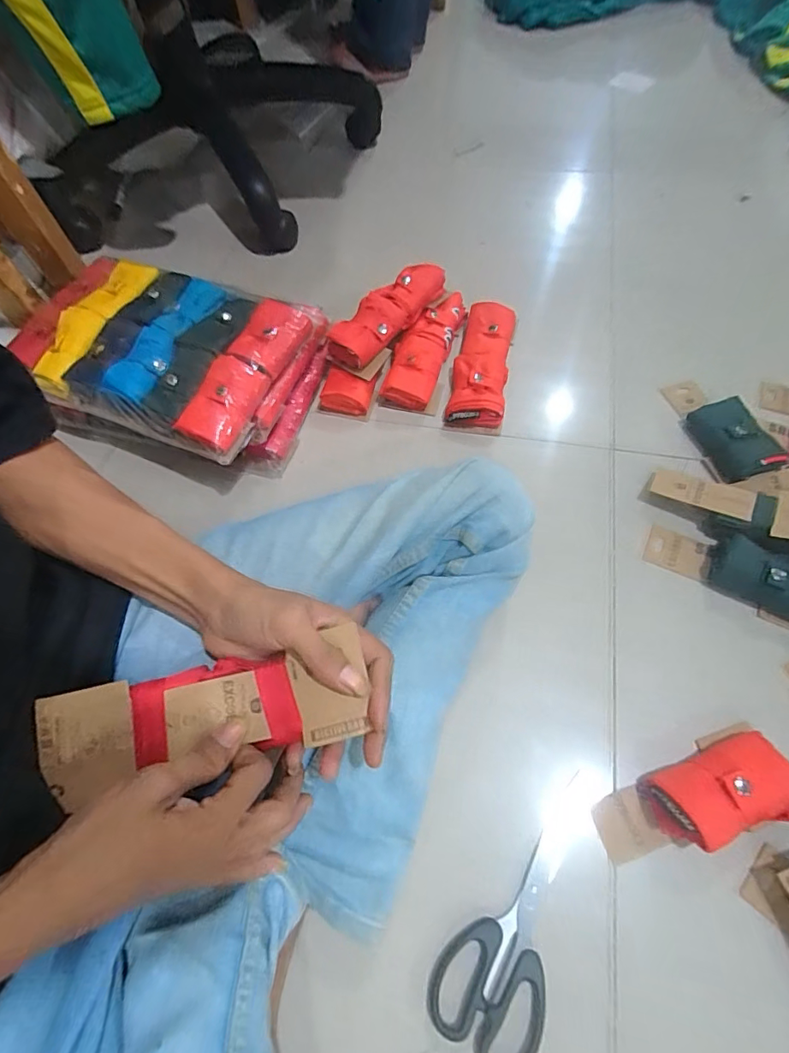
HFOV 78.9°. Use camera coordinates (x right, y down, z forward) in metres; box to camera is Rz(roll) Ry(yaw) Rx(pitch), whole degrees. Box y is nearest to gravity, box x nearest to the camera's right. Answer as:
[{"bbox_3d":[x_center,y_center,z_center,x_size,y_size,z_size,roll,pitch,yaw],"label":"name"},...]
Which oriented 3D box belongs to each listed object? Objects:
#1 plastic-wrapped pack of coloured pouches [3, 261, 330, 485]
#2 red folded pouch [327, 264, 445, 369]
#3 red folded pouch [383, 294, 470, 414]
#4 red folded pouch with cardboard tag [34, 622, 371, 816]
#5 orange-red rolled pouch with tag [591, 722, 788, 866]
[{"bbox_3d":[-0.262,-0.196,0.586,0.321,0.116,0.235,15,64,12],"label":"plastic-wrapped pack of coloured pouches"},{"bbox_3d":[-0.007,-0.274,0.603,0.063,0.033,0.191,34,69,20],"label":"red folded pouch"},{"bbox_3d":[0.041,-0.234,0.624,0.064,0.039,0.194,16,64,12],"label":"red folded pouch"},{"bbox_3d":[-0.119,0.121,0.309,0.194,0.032,0.066,-9,61,-4],"label":"red folded pouch with cardboard tag"},{"bbox_3d":[0.233,0.210,0.373,0.155,0.040,0.070,-16,62,-4],"label":"orange-red rolled pouch with tag"}]

